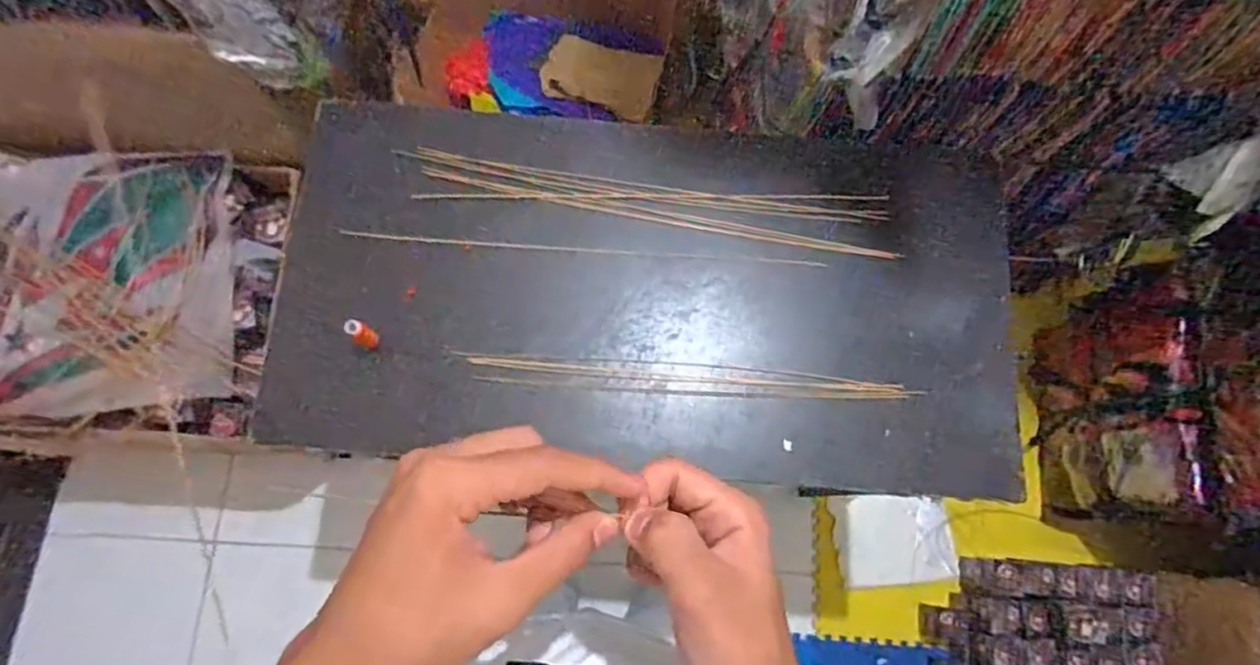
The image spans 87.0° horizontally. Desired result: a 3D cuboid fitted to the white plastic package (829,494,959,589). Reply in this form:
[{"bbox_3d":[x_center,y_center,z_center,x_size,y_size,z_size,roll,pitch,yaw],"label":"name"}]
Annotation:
[{"bbox_3d":[0.531,0.414,1.336,0.219,0.023,0.177,-9,76,11],"label":"white plastic package"}]

